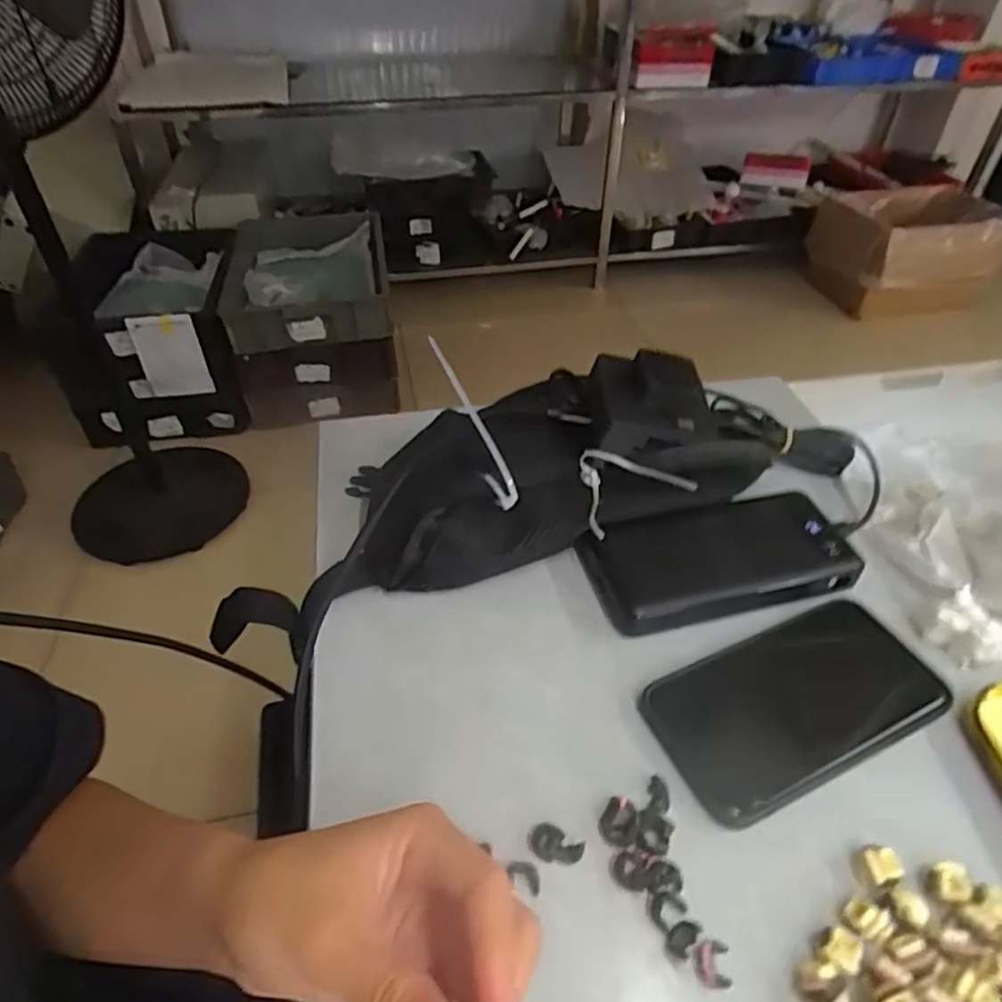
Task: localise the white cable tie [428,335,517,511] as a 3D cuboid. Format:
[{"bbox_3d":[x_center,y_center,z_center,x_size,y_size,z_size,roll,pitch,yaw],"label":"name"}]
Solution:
[{"bbox_3d":[-0.016,-0.045,0.396,0.015,0.107,0.004,-25,2,13],"label":"white cable tie"}]

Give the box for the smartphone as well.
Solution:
[{"bbox_3d":[0.155,0.103,0.343,0.149,0.012,0.077,-19,46,-18],"label":"smartphone"}]

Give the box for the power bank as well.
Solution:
[{"bbox_3d":[0.135,0.036,0.407,0.158,0.023,0.071,-10,44,-10],"label":"power bank"}]

